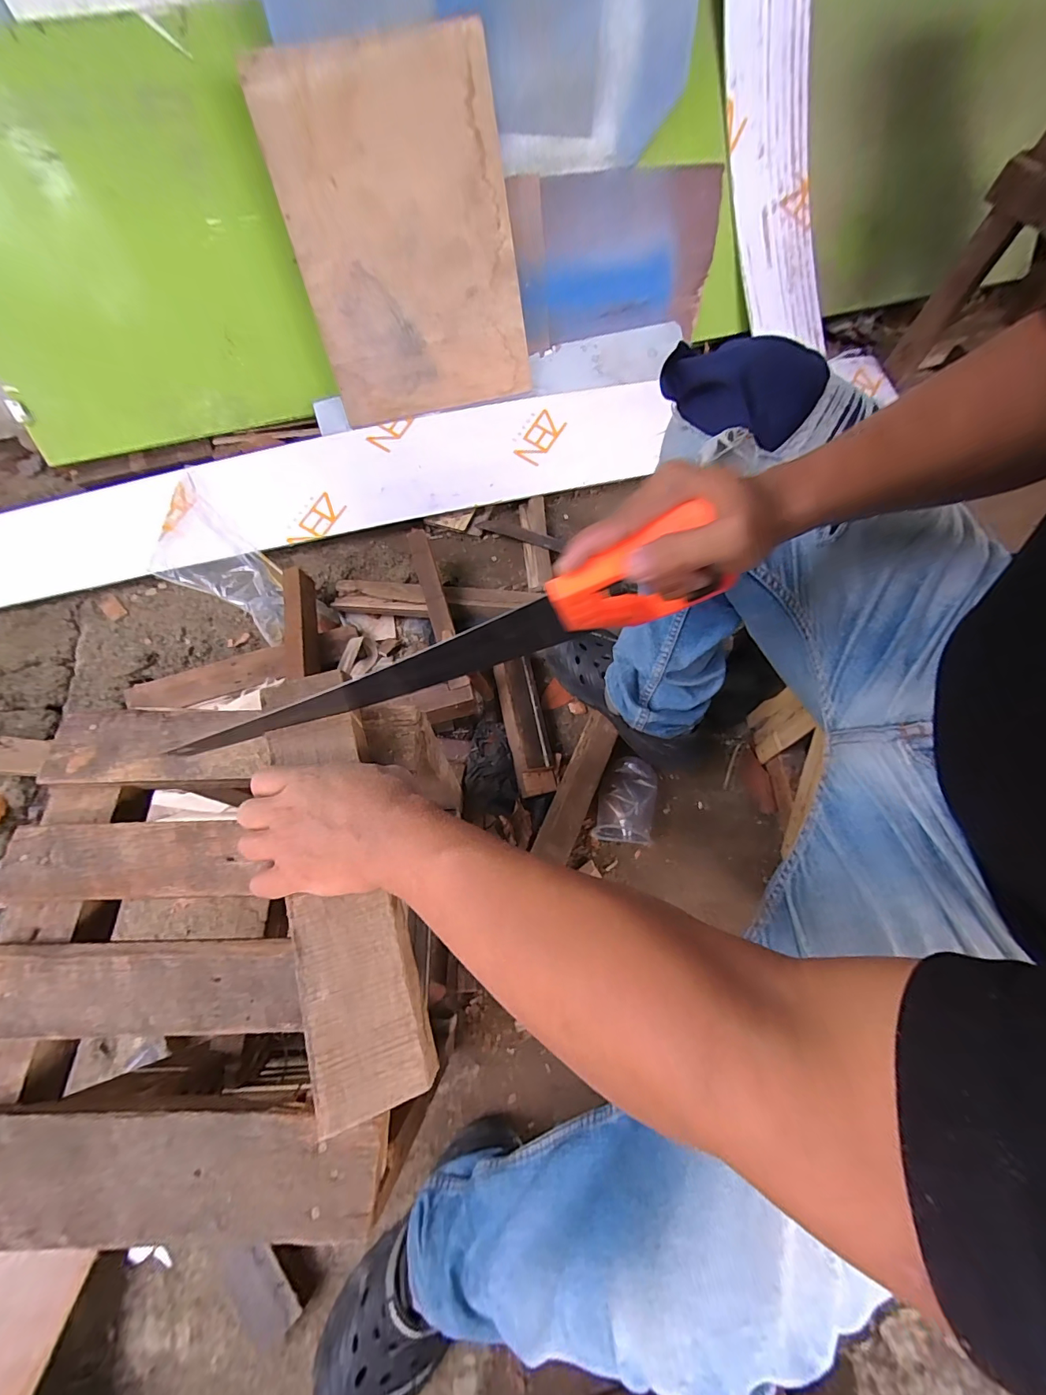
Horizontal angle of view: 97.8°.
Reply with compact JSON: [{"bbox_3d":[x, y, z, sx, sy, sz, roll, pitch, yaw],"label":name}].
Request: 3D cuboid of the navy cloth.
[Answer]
[{"bbox_3d":[0.188,-0.271,0.391,0.124,0.049,0.086,40,73,16],"label":"navy cloth"}]

